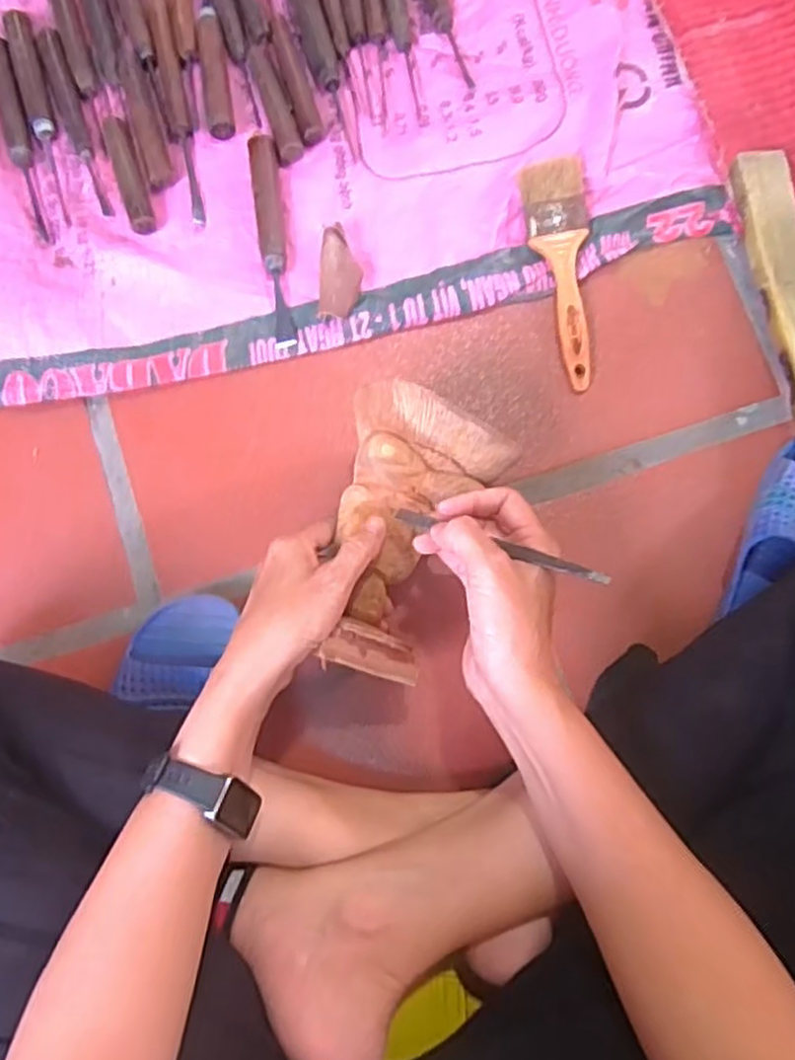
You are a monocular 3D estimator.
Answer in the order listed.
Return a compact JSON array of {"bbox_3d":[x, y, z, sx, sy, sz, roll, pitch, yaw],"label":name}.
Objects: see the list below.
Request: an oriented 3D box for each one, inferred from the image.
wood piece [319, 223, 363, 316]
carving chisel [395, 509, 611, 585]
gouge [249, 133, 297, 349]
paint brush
[{"bbox_3d":[-0.044,-0.200,0.557,0.032,0.014,0.071,3,81,1],"label":"wood piece"},{"bbox_3d":[0.059,0.009,0.426,0.139,0.014,0.010,18,80,31],"label":"carving chisel"},{"bbox_3d":[-0.097,-0.228,0.560,0.021,0.015,0.168,-7,81,-1],"label":"gouge"},{"bbox_3d":[0.132,-0.199,0.551,0.048,0.022,0.177,-8,81,-1],"label":"paint brush"}]

